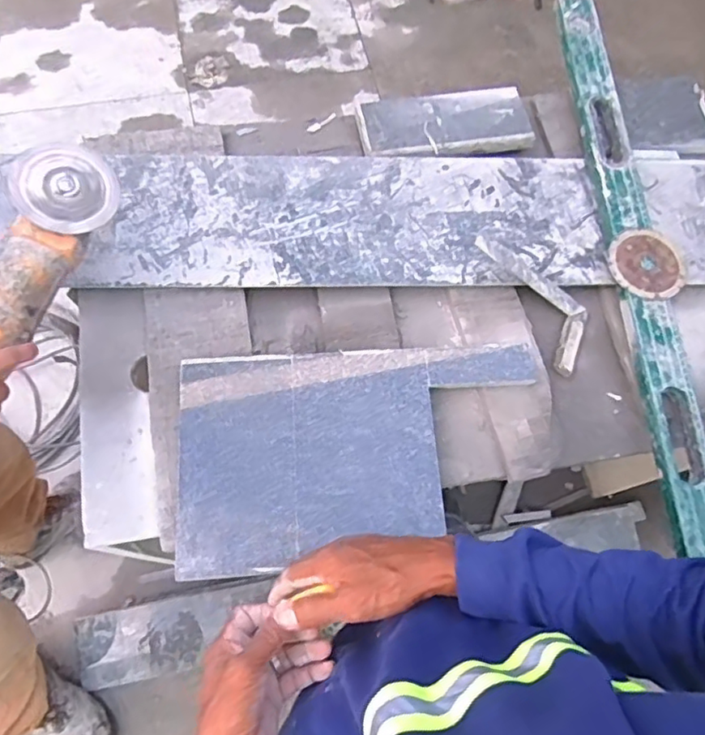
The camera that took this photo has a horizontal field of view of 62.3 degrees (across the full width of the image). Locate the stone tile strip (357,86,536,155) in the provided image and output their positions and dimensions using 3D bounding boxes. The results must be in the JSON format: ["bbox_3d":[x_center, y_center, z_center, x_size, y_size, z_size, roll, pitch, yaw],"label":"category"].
[{"bbox_3d":[0.137,-0.367,0.864,0.247,0.010,0.111,-7,68,-6],"label":"stone tile strip"}]

